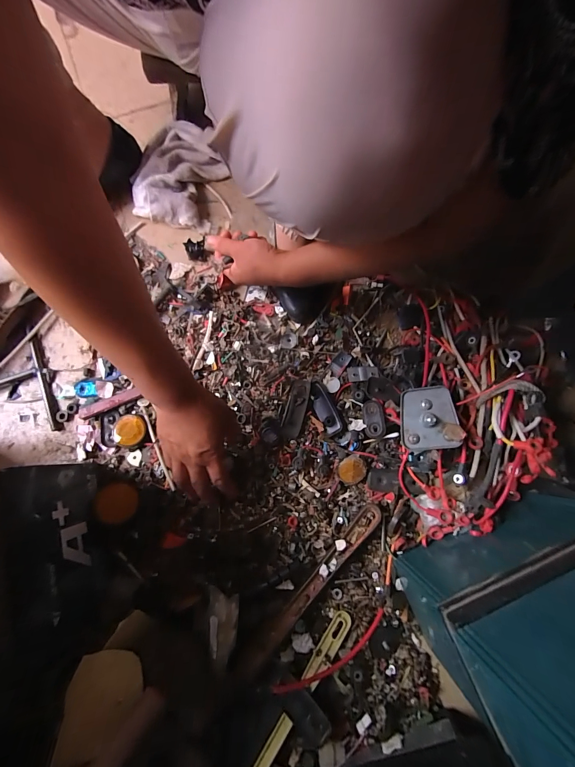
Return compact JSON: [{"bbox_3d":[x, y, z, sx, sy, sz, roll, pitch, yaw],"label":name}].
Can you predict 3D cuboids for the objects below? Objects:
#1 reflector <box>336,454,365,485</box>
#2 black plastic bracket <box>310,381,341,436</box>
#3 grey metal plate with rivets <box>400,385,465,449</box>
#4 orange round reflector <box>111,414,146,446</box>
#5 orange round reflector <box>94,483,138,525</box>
[{"bbox_3d":[0.089,0.117,0.434,0.036,0.008,0.042,19,109,11],"label":"reflector"},{"bbox_3d":[0.052,0.034,0.454,0.026,0.020,0.080,-21,78,-4],"label":"black plastic bracket"},{"bbox_3d":[0.182,0.044,0.410,0.068,0.016,0.078,-7,82,16],"label":"grey metal plate with rivets"},{"bbox_3d":[-0.224,0.065,0.445,0.049,0.015,0.043,-1,77,0],"label":"orange round reflector"},{"bbox_3d":[-0.228,0.160,0.424,0.049,0.004,0.049,15,59,-27],"label":"orange round reflector"}]

